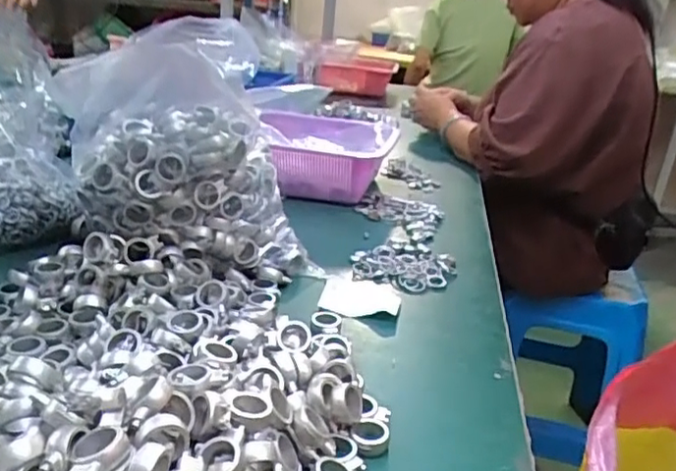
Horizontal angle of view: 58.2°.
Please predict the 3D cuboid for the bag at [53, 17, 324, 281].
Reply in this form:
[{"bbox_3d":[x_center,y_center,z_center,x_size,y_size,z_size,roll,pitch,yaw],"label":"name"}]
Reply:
[{"bbox_3d":[-0.135,-0.087,0.576,0.211,0.207,0.146,-2,22,-16],"label":"bag"}]

